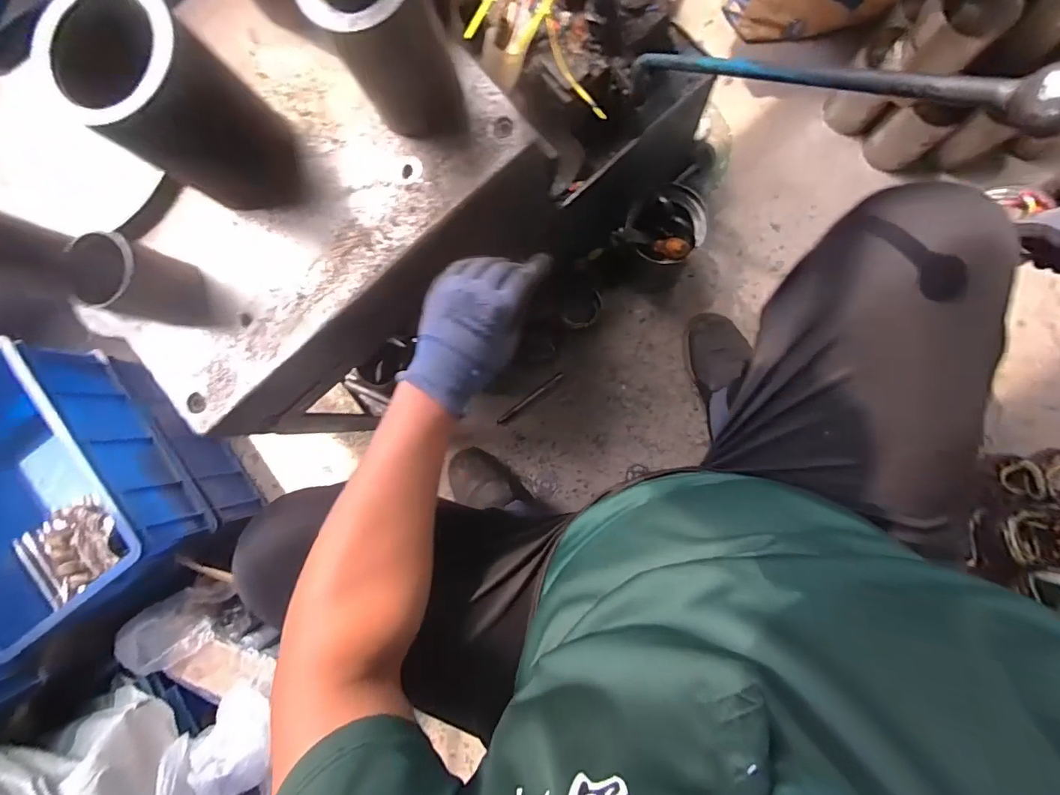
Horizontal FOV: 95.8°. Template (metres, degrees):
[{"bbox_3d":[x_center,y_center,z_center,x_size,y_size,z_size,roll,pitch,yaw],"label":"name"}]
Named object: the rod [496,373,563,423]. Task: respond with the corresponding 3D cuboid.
[{"bbox_3d":[-0.001,0.001,0.884,0.148,0.005,0.011,-37,83,5],"label":"rod"}]

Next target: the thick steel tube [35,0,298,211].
[{"bbox_3d":[-0.305,-0.259,0.426,0.105,0.157,0.111,-45,83,4],"label":"thick steel tube"}]

